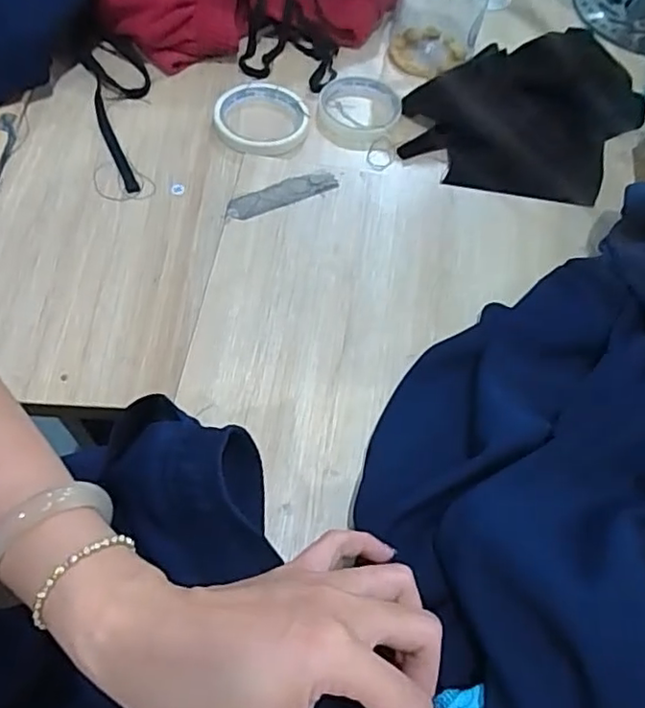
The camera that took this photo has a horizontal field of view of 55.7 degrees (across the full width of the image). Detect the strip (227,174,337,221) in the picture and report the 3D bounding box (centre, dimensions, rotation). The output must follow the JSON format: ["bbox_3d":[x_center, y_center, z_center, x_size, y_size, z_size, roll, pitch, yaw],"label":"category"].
[{"bbox_3d":[-0.035,-0.138,0.525,0.099,0.006,0.026,-23,66,-17],"label":"strip"}]

